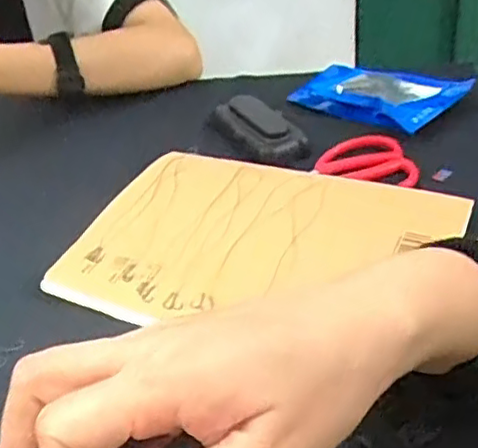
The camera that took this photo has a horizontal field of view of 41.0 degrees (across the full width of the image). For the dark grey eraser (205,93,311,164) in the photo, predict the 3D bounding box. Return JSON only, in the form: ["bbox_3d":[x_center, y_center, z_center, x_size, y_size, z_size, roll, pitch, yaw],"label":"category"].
[{"bbox_3d":[0.021,-0.087,0.587,0.055,0.028,0.099,-33,53,-23],"label":"dark grey eraser"}]

